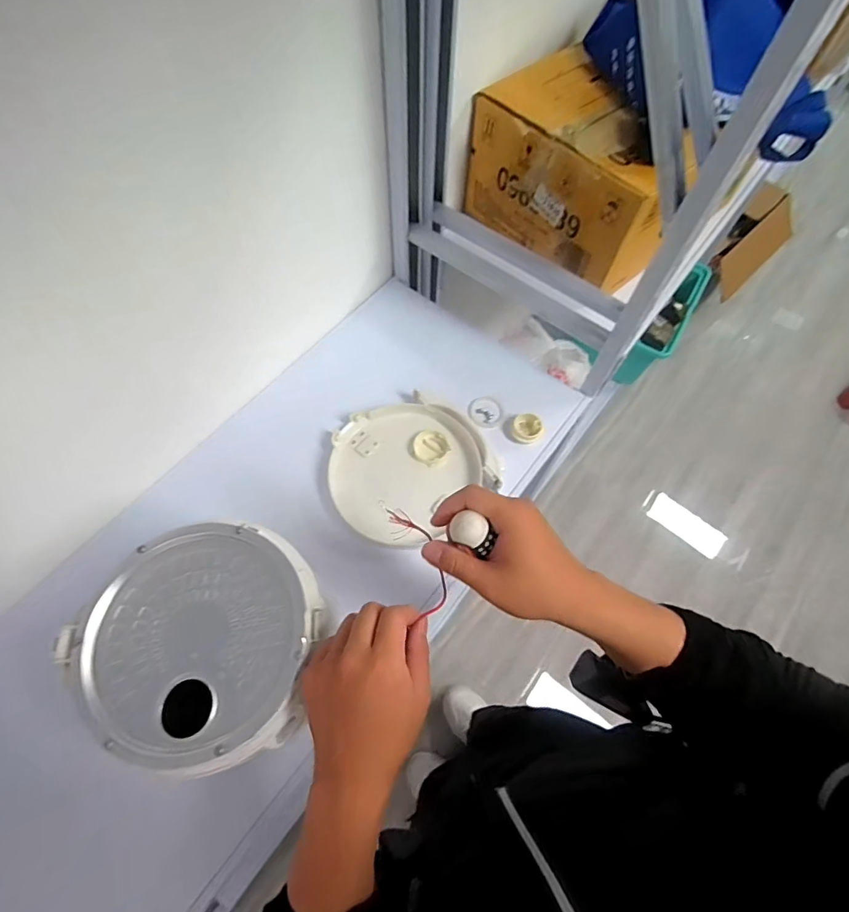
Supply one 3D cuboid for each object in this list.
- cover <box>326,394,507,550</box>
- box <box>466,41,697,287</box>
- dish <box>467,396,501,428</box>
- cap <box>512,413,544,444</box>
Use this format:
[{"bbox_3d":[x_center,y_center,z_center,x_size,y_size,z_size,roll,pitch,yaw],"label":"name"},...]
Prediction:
[{"bbox_3d":[-0.025,0.014,0.647,0.204,0.030,0.201,1,63,-2],"label":"cover"},{"bbox_3d":[0.255,-0.463,0.789,0.201,0.188,0.353,-36,70,-19],"label":"box"},{"bbox_3d":[0.091,-0.066,0.713,0.048,0.008,0.056,10,63,2],"label":"dish"},{"bbox_3d":[0.150,-0.039,0.687,0.043,0.020,0.040,1,63,-2],"label":"cap"}]

